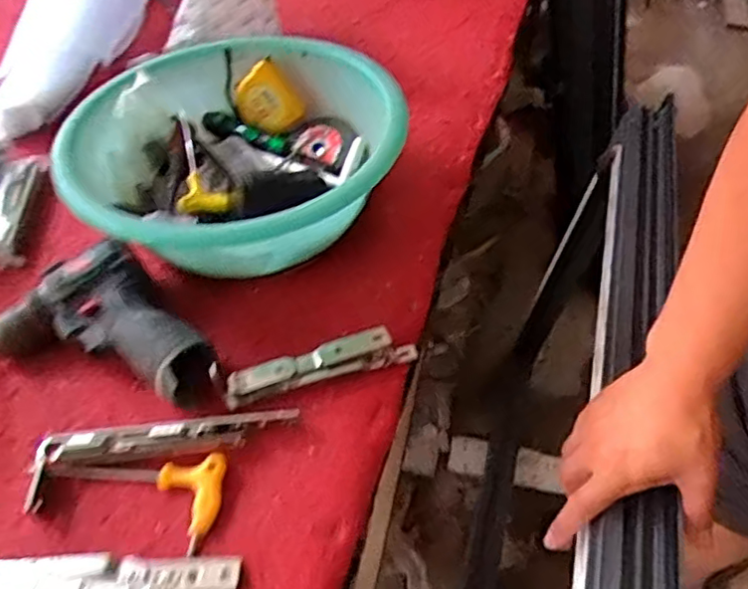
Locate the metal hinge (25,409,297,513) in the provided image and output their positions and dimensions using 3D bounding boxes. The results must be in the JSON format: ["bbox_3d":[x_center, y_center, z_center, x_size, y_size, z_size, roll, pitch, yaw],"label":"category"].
[{"bbox_3d":[-0.153,0.107,0.444,0.186,0.019,0.042,-12,50,-5],"label":"metal hinge"}]

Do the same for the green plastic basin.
[{"bbox_3d":[-0.126,-0.145,0.590,0.280,0.094,0.307,-2,50,3],"label":"green plastic basin"}]

